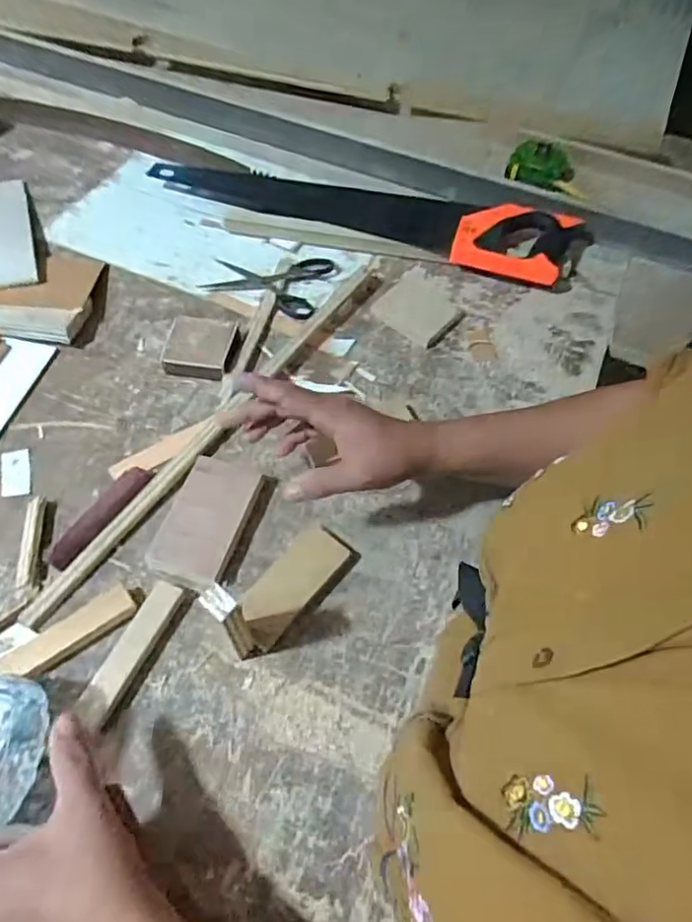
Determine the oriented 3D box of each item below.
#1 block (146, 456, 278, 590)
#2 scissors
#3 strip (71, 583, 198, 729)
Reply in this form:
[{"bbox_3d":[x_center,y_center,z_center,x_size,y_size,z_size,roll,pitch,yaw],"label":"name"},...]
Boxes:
[{"bbox_3d":[-0.112,0.050,0.500,0.067,0.019,0.115,16,57,6],"label":"block"},{"bbox_3d":[-0.089,-0.206,0.674,0.135,0.019,0.108,15,57,6],"label":"scissors"},{"bbox_3d":[-0.155,0.139,0.439,0.026,0.020,0.110,22,58,10],"label":"strip"}]

